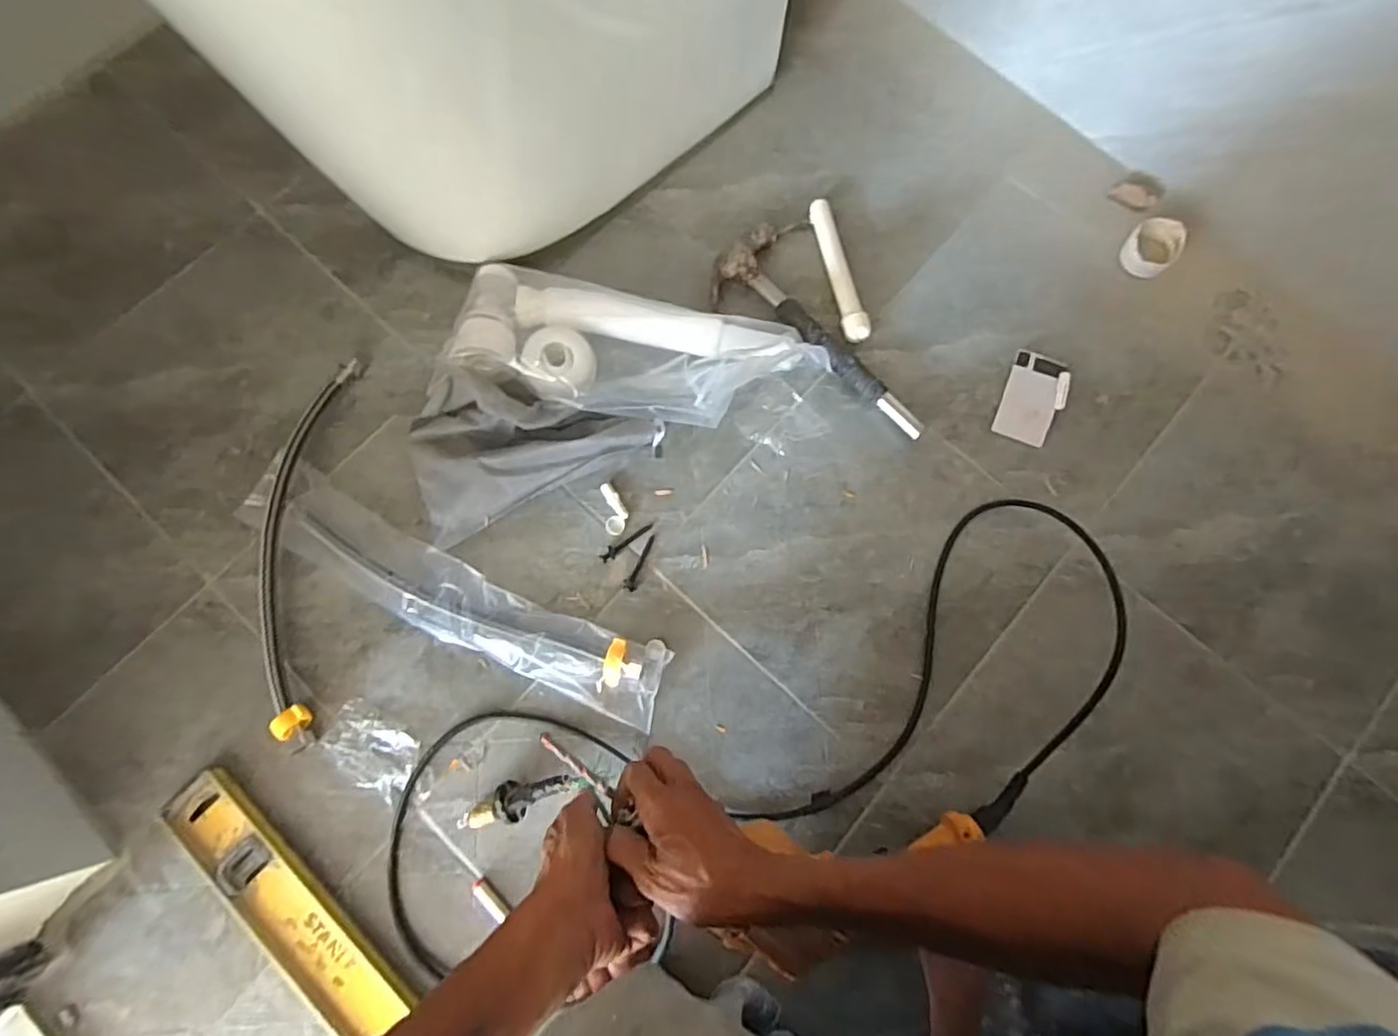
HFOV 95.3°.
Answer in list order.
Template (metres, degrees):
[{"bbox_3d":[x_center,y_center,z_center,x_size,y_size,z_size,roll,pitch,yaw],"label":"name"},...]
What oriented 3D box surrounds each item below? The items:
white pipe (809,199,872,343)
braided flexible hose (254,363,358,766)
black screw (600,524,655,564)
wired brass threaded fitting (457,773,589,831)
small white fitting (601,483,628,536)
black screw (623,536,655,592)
[{"bbox_3d":[0.149,-0.264,0.671,0.026,0.023,0.170,-11,78,-2],"label":"white pipe"},{"bbox_3d":[-0.378,0.021,0.595,0.065,0.023,0.369,-1,77,0],"label":"braided flexible hose"},{"bbox_3d":[-0.069,0.023,0.615,0.059,0.004,0.013,-34,80,-7],"label":"black screw"},{"bbox_3d":[-0.150,0.235,0.533,0.129,0.020,0.031,-23,78,11],"label":"wired brass threaded fitting"},{"bbox_3d":[-0.082,-0.009,0.625,0.022,0.005,0.051,-8,78,-2],"label":"small white fitting"},{"bbox_3d":[-0.058,0.042,0.614,0.014,0.004,0.057,17,78,4],"label":"black screw"}]

